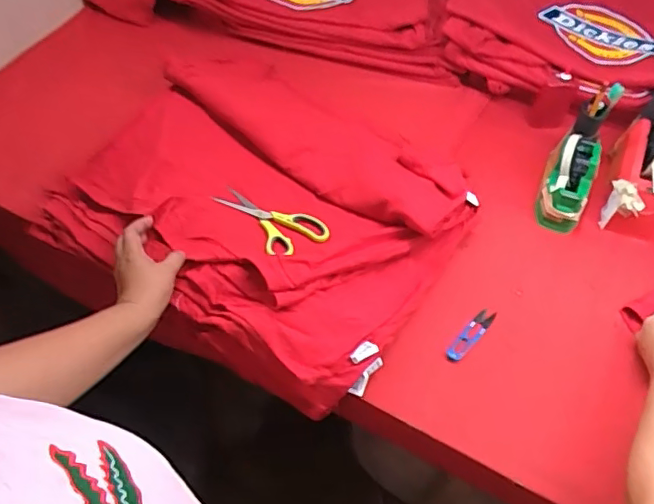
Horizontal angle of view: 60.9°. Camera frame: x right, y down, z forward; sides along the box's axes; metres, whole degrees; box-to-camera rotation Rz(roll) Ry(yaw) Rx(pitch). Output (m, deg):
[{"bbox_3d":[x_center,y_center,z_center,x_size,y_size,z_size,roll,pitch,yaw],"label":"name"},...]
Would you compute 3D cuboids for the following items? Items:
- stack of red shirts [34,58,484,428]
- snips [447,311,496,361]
[{"bbox_3d":[-0.098,-0.090,0.847,0.560,0.101,0.452,30,56,18],"label":"stack of red shirts"},{"bbox_3d":[0.201,0.114,0.772,0.102,0.006,0.023,-38,83,-30],"label":"snips"}]

